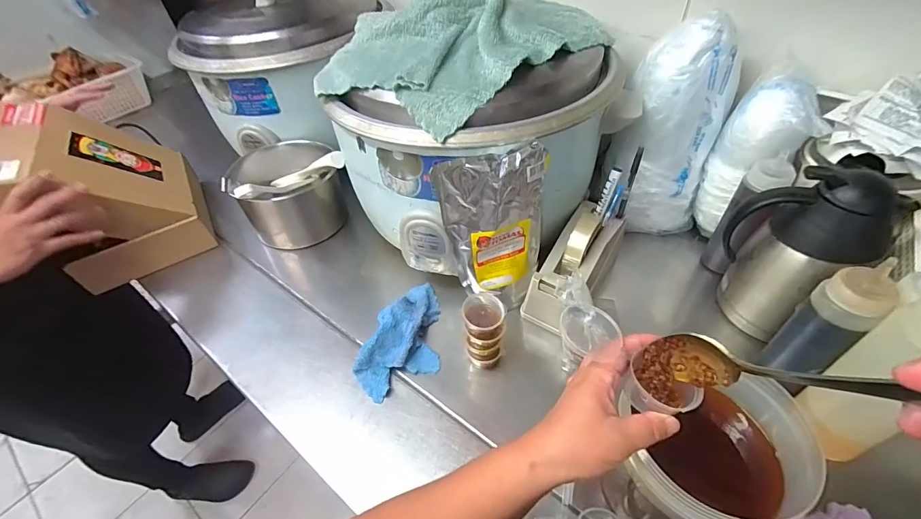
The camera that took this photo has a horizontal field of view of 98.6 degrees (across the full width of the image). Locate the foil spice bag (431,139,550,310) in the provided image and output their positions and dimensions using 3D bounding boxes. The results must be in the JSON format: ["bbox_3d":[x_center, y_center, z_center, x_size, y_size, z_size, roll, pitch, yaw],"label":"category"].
[{"bbox_3d":[0.054,-0.032,0.527,0.134,0.247,0.026,-18,43,-4],"label":"foil spice bag"}]

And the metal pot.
[{"bbox_3d":[-0.311,-0.128,0.729,0.172,0.151,0.157,-34,52,-24],"label":"metal pot"}]

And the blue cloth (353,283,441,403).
[{"bbox_3d":[-0.068,0.105,0.551,0.091,0.048,0.180,19,51,23],"label":"blue cloth"}]

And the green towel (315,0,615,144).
[{"bbox_3d":[0.007,-0.306,0.537,0.261,0.099,0.357,34,58,32],"label":"green towel"}]

